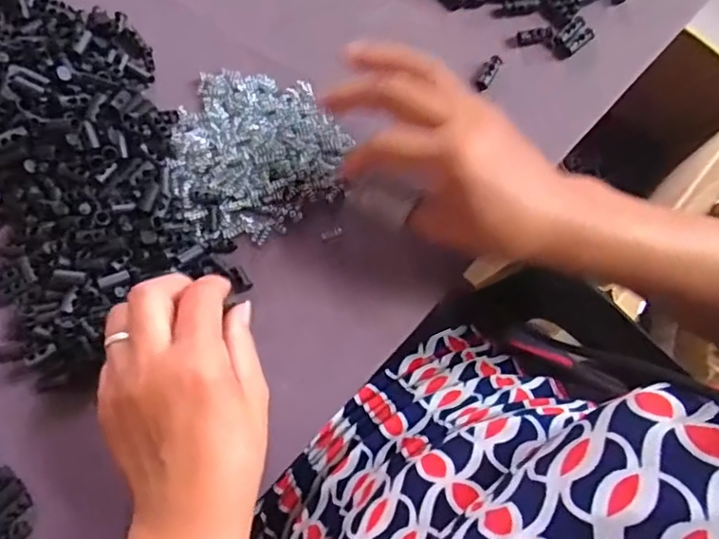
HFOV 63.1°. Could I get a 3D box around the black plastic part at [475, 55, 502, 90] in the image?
[{"bbox_3d":[0.088,-0.135,0.400,0.011,0.009,0.028,27,81,5],"label":"black plastic part"}]

